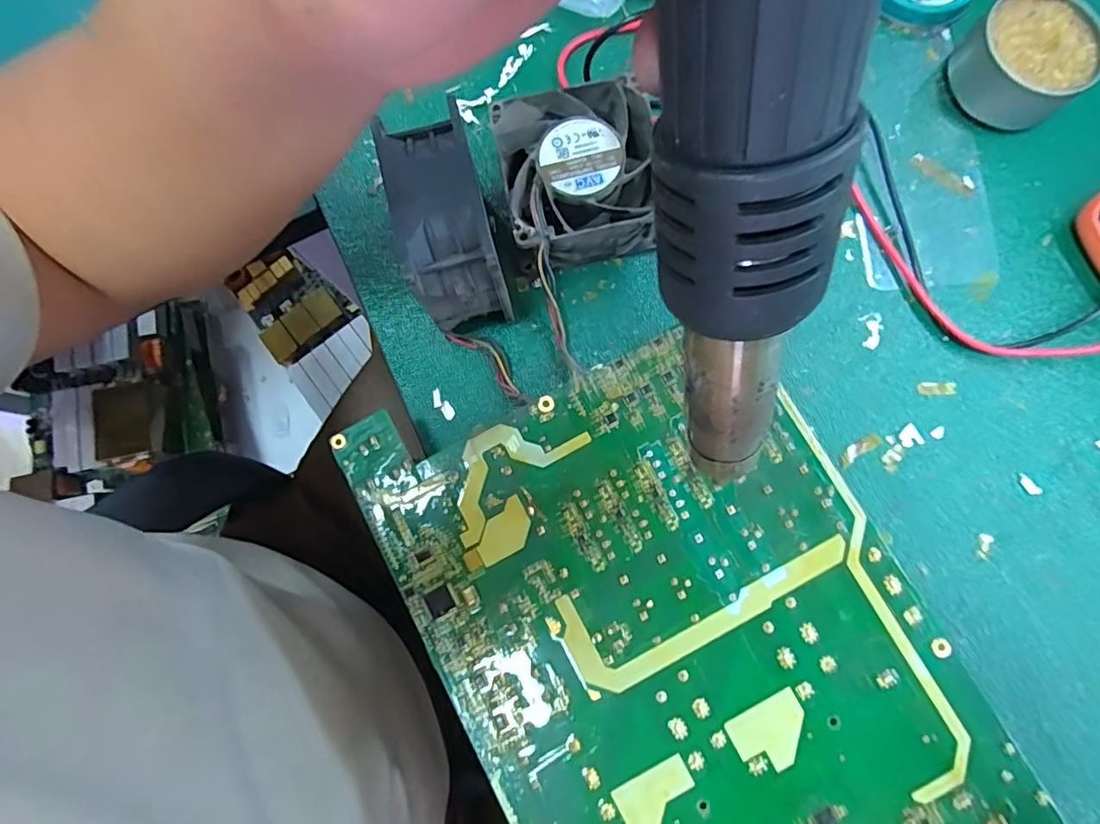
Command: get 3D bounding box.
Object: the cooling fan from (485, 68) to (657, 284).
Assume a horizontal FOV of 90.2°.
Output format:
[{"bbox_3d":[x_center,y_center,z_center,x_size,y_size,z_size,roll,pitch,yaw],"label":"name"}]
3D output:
[{"bbox_3d":[0.011,-0.120,0.290,0.069,0.041,0.084,-11,80,0],"label":"cooling fan"}]

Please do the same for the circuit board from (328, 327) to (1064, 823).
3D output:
[{"bbox_3d":[0.071,0.129,0.244,0.195,0.034,0.368,-30,80,-1],"label":"circuit board"}]

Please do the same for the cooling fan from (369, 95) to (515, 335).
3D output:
[{"bbox_3d":[-0.047,-0.084,0.265,0.040,0.083,0.078,-16,80,0],"label":"cooling fan"}]

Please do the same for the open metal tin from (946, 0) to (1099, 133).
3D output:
[{"bbox_3d":[0.257,-0.189,0.297,0.055,0.034,0.062,-42,81,-3],"label":"open metal tin"}]

